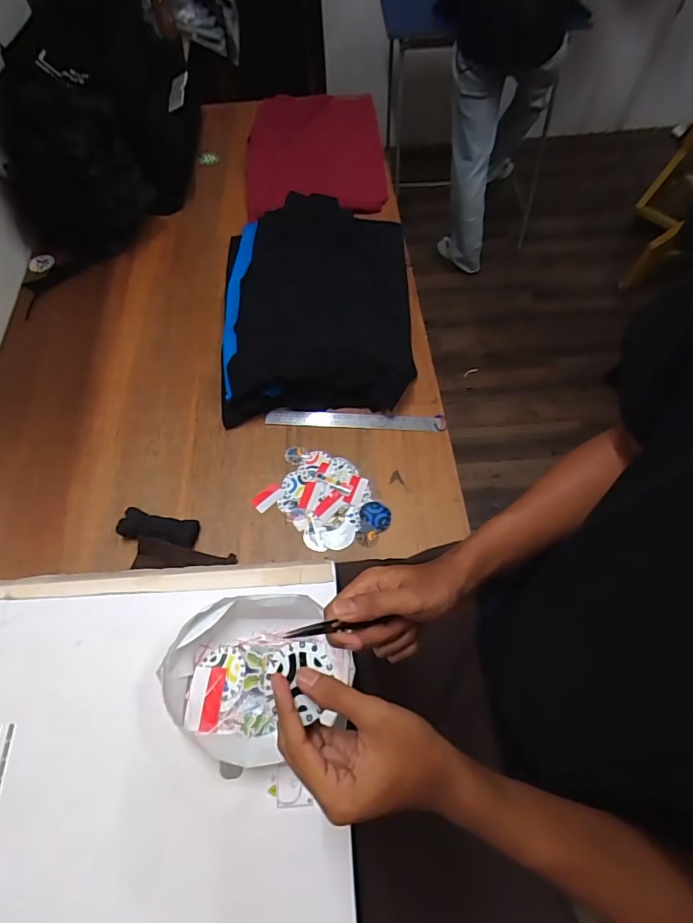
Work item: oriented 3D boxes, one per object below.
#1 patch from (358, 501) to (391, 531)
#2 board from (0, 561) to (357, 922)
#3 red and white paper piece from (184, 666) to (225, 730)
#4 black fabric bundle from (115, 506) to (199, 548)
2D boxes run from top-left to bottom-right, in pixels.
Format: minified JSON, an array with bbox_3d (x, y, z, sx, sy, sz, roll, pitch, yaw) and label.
[{"bbox_3d":[0.049,0.093,0.798,0.053,0.004,0.050,3,62,-5],"label":"patch"},{"bbox_3d":[-0.258,0.316,0.497,0.498,0.019,0.401,-5,62,-3],"label":"board"},{"bbox_3d":[-0.155,0.260,0.515,0.037,0.004,0.062,0,63,8],"label":"red and white paper piece"},{"bbox_3d":[-0.308,0.109,0.775,0.126,0.022,0.046,8,62,4],"label":"black fabric bundle"}]

